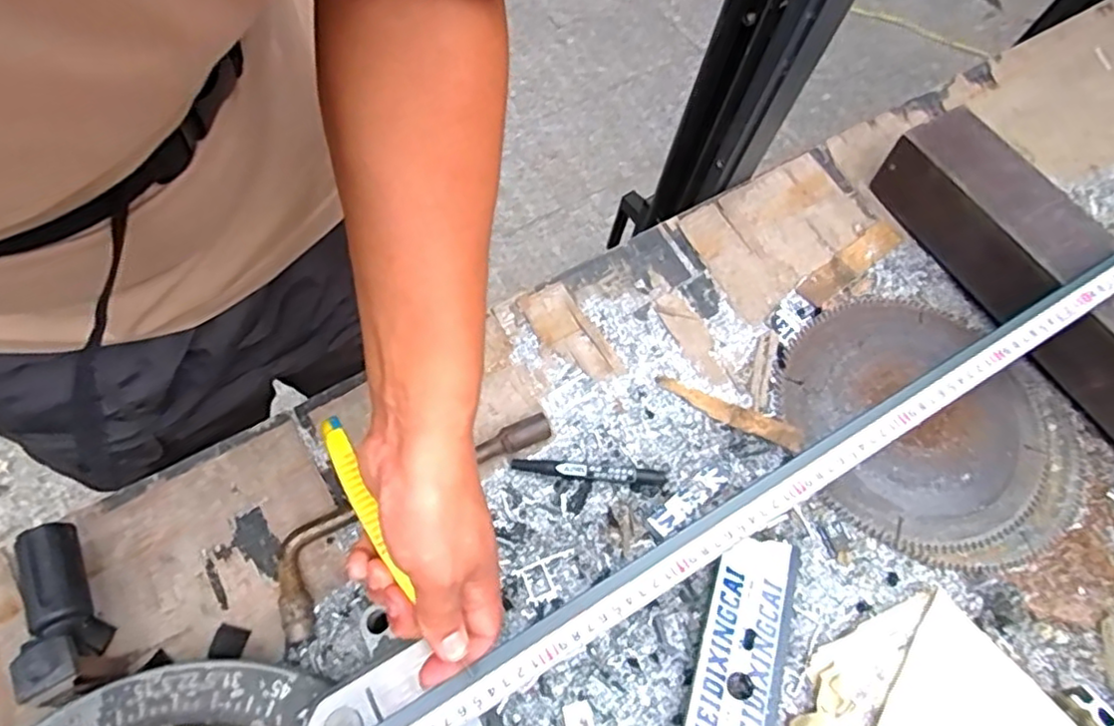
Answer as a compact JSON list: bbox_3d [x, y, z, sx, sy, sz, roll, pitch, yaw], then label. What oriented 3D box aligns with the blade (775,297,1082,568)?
[{"bbox_3d":[0.341,0.057,0.601,0.240,0.012,0.263,0,62,1],"label":"blade"}]

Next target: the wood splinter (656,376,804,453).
[{"bbox_3d":[0.159,0.045,0.602,0.138,0.010,0.024,23,65,13],"label":"wood splinter"}]

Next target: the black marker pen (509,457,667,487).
[{"bbox_3d":[0.027,0.093,0.560,0.131,0.018,0.016,7,66,1],"label":"black marker pen"}]

